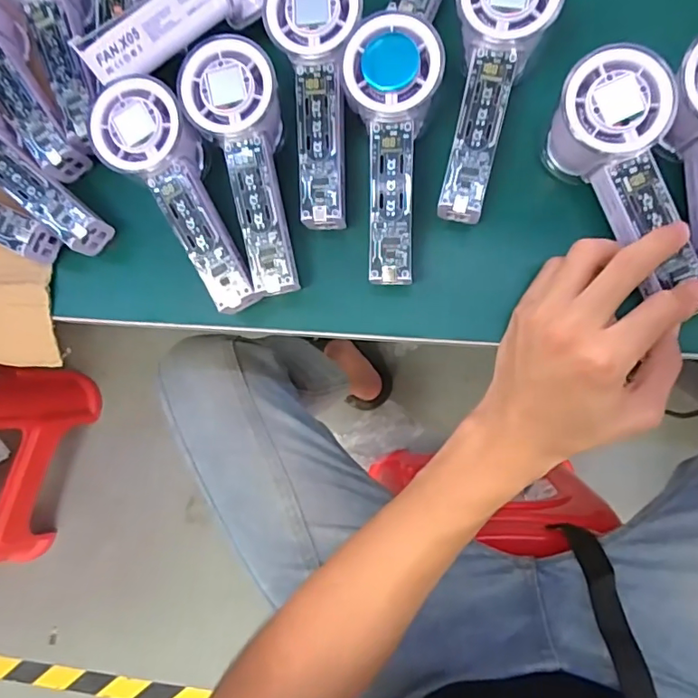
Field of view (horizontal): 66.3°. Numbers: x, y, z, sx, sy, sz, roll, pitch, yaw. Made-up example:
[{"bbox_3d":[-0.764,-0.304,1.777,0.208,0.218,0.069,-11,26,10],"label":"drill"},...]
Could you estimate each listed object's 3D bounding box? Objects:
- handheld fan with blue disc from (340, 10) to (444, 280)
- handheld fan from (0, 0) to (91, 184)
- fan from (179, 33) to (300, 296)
[{"bbox_3d":[0.027,-0.115,0.324,0.051,0.039,0.148,1,98,8],"label":"handheld fan with blue disc"},{"bbox_3d":[-0.231,-0.185,0.366,0.058,0.048,0.152,-32,97,3],"label":"handheld fan"},{"bbox_3d":[-0.060,-0.110,0.331,0.052,0.029,0.151,-11,97,6],"label":"fan"}]

